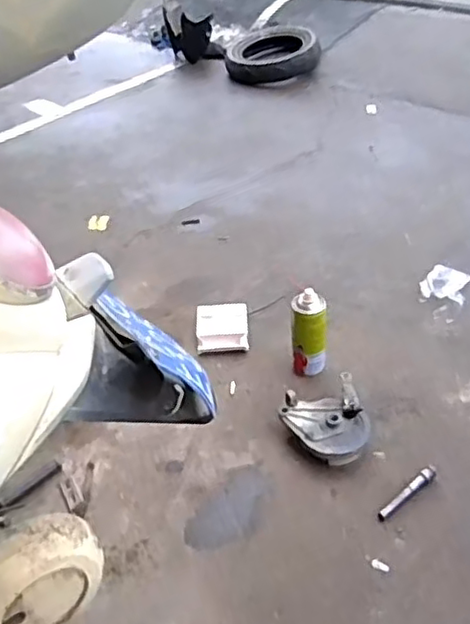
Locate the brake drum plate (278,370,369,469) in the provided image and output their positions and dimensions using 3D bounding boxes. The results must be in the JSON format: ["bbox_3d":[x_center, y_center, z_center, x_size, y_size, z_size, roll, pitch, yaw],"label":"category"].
[{"bbox_3d":[0.167,0.198,1.160,0.139,0.067,0.148,-3,38,3],"label":"brake drum plate"}]

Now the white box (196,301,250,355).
[{"bbox_3d":[-0.027,0.034,1.415,0.109,0.049,0.121,-5,38,0],"label":"white box"}]

